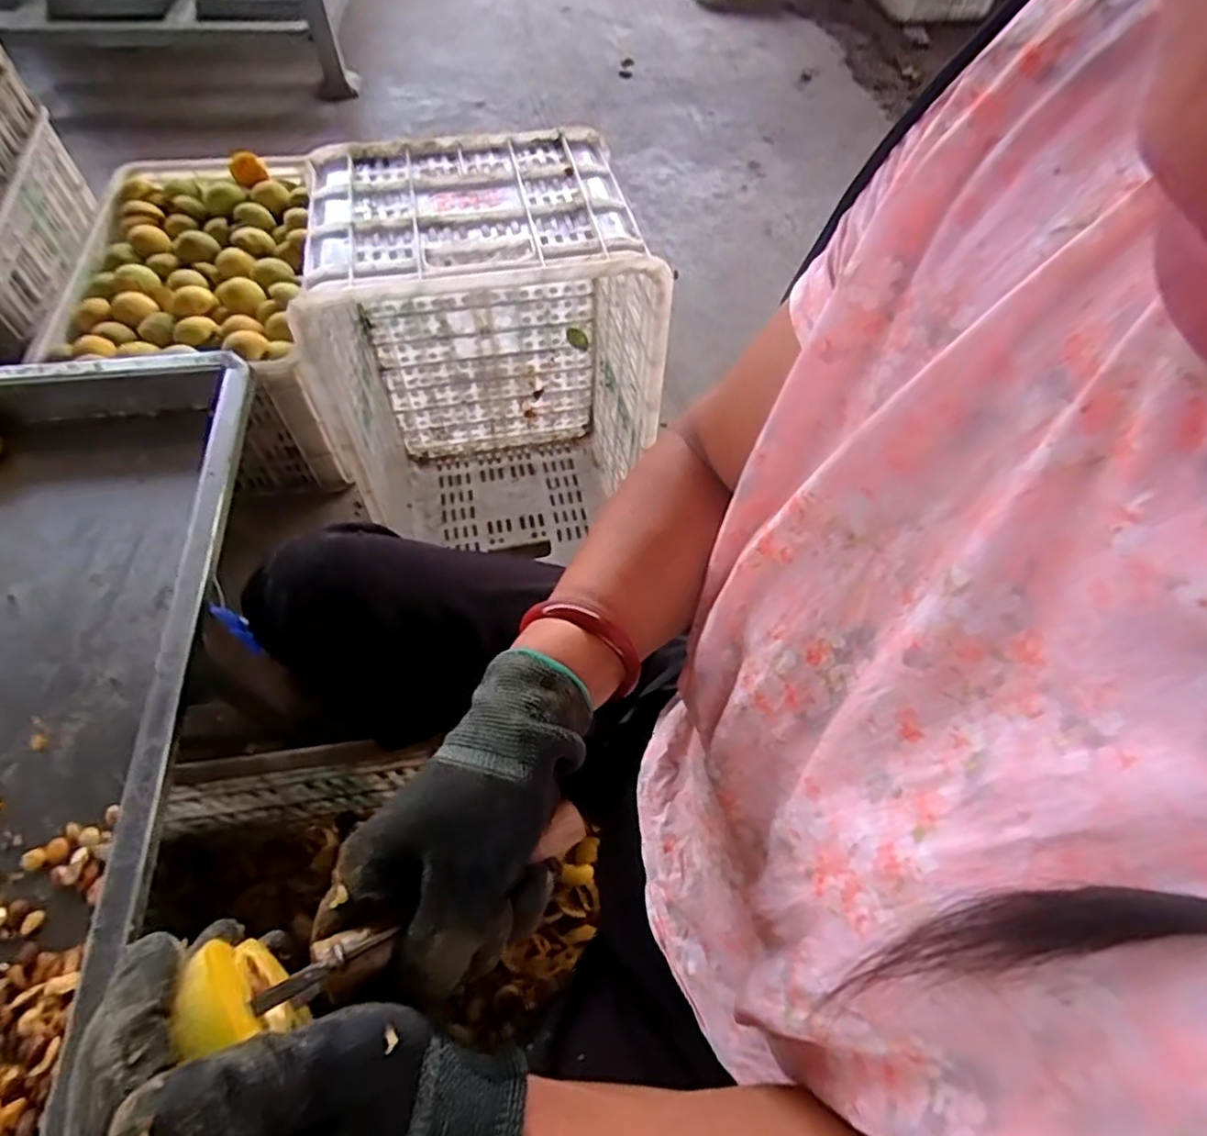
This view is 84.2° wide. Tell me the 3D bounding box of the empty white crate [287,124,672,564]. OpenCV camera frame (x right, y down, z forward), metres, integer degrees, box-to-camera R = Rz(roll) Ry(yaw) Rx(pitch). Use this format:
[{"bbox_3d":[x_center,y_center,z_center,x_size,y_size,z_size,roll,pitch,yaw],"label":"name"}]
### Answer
[{"bbox_3d":[-0.162,-0.219,0.877,0.382,0.518,0.286,-13,60,-9],"label":"empty white crate"}]

